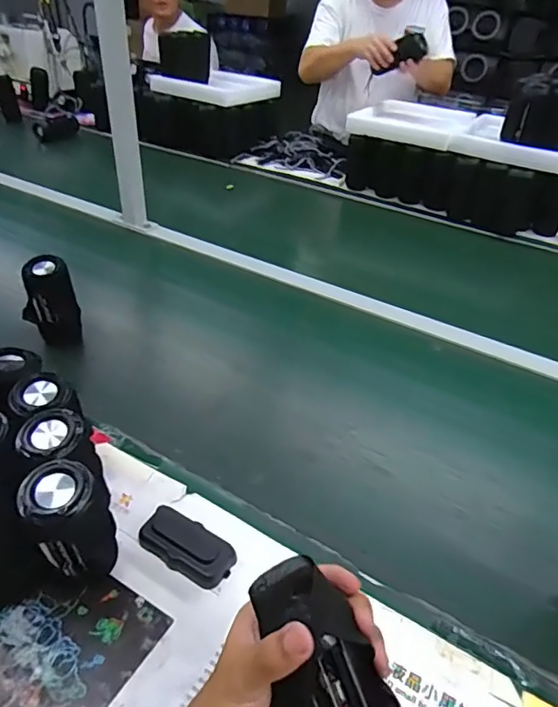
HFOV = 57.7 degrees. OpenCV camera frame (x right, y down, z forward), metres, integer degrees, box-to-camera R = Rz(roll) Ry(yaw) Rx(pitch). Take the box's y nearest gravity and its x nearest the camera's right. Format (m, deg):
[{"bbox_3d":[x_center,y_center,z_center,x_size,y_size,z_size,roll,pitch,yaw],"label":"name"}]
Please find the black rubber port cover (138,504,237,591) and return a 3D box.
[{"bbox_3d":[-0.100,0.210,0.552,0.107,0.018,0.050,25,43,25],"label":"black rubber port cover"}]

